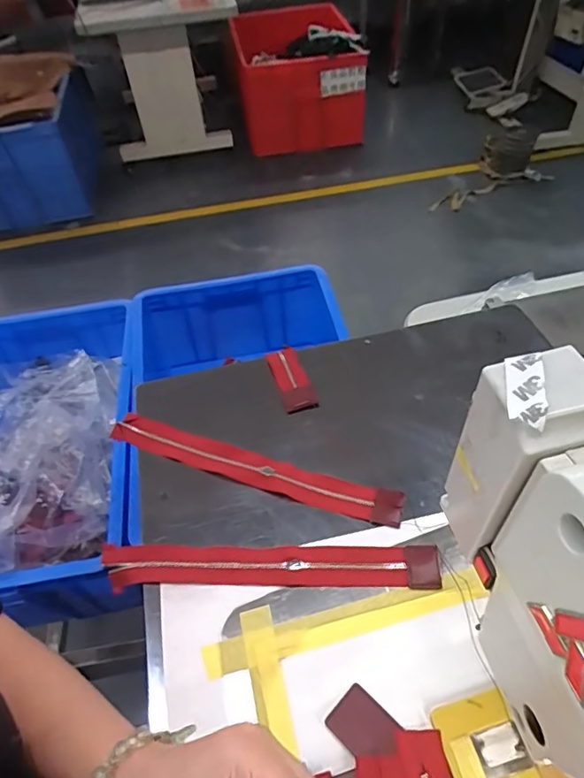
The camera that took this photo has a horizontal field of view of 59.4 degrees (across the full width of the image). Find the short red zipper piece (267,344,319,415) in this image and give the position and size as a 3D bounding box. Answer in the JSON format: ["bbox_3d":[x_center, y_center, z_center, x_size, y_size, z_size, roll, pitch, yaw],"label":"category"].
[{"bbox_3d":[-0.001,-0.012,0.558,0.034,0.008,0.089,-16,51,-9],"label":"short red zipper piece"}]

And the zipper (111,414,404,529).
[{"bbox_3d":[-0.041,0.074,0.491,0.289,0.009,0.035,15,53,16],"label":"zipper"}]

